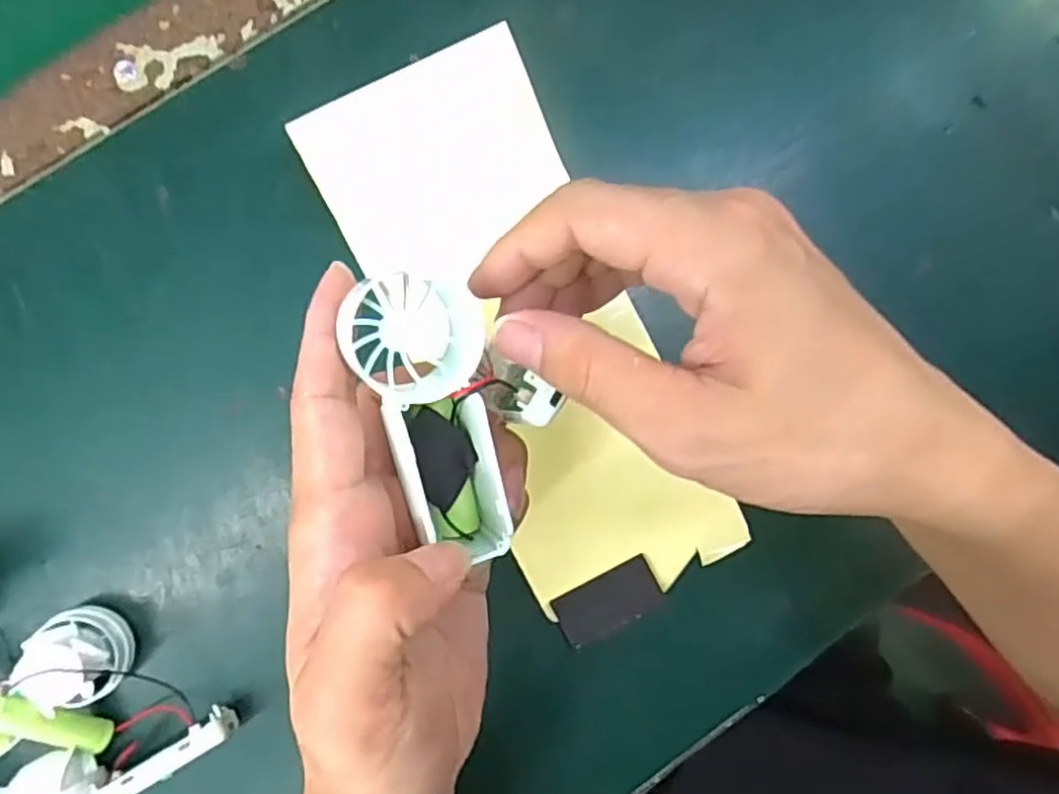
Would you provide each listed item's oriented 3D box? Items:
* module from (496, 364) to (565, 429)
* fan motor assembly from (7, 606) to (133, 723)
[{"bbox_3d":[0.000,0.002,0.217,0.019,0.004,0.013,29,85,-3],"label":"module"},{"bbox_3d":[-0.198,0.115,0.306,0.036,0.036,0.039,3,86,-5],"label":"fan motor assembly"}]

